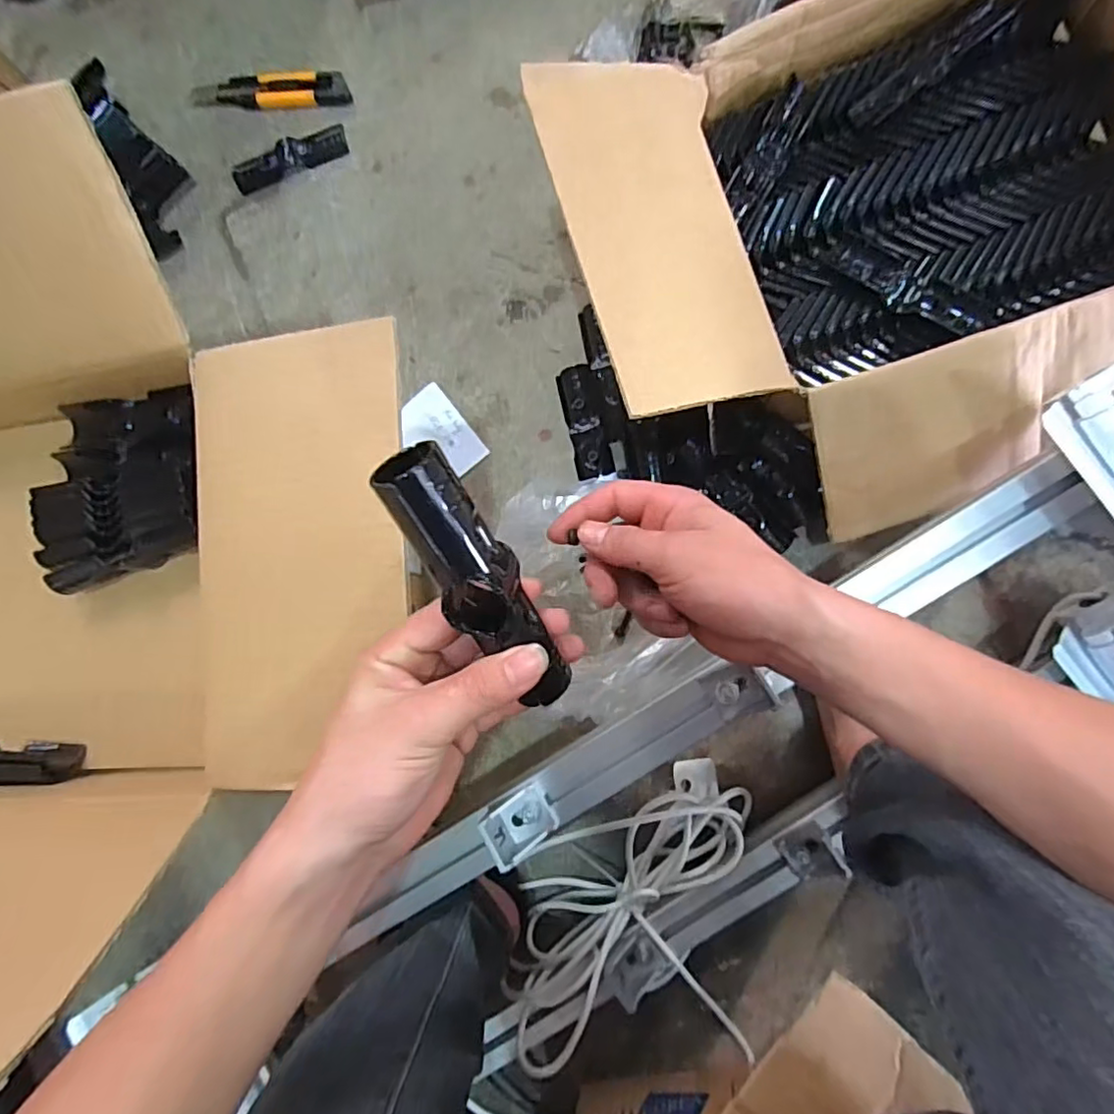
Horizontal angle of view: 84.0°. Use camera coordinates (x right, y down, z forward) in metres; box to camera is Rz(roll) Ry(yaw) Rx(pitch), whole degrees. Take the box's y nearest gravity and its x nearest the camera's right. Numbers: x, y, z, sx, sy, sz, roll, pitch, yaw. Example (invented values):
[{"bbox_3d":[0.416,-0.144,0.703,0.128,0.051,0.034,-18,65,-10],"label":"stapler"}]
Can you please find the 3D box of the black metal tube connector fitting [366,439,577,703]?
[{"bbox_3d":[-0.033,0.011,0.267,0.030,0.030,0.134,-24,123,7],"label":"black metal tube connector fitting"}]

